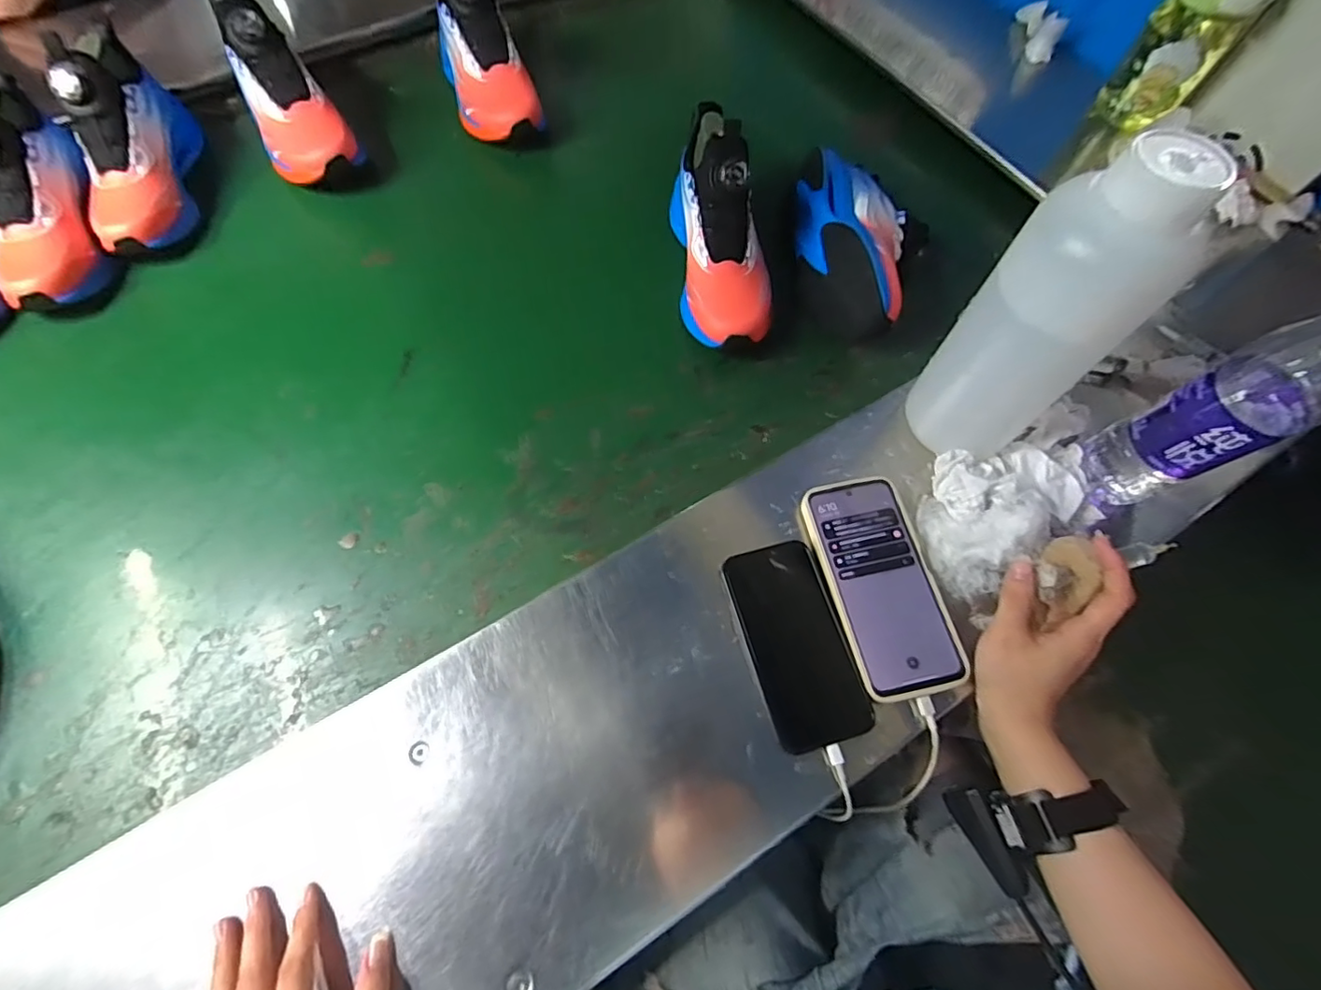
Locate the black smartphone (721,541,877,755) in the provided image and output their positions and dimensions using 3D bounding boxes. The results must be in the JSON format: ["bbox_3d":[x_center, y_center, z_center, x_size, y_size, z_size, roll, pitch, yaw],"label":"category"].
[{"bbox_3d":[0.102,0.110,0.431,0.074,0.007,0.148,-16,67,-6],"label":"black smartphone"}]

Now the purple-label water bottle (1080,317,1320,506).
[{"bbox_3d":[0.404,-0.070,0.392,0.080,0.207,0.076,-26,69,-11],"label":"purple-label water bottle"}]

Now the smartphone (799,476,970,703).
[{"bbox_3d":[0.175,0.067,0.448,0.083,0.011,0.171,-11,67,-5],"label":"smartphone"}]

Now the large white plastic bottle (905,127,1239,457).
[{"bbox_3d":[0.262,-0.114,0.403,0.075,0.249,0.073,-9,66,-4],"label":"large white plastic bottle"}]

